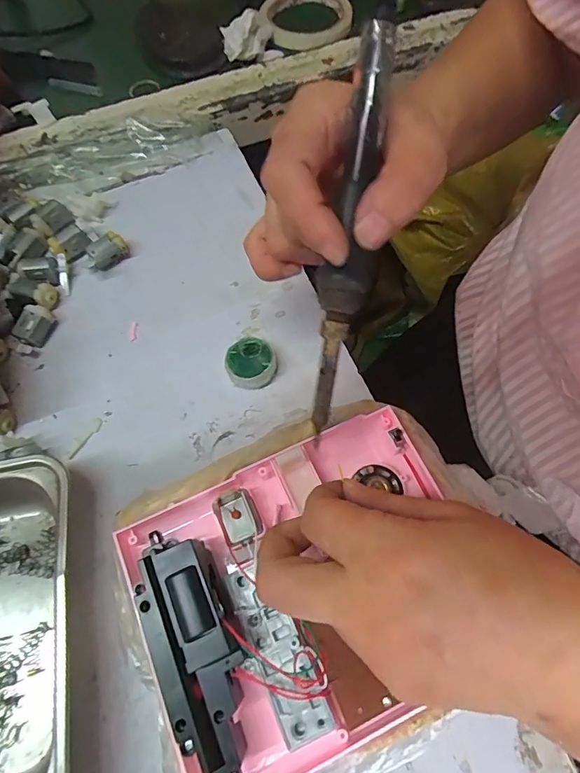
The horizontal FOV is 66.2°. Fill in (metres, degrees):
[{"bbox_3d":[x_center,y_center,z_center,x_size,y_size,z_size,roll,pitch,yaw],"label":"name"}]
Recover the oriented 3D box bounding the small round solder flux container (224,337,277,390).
[{"bbox_3d":[-0.027,-0.015,0.301,0.032,0.018,0.031,0,66,1],"label":"small round solder flux container"}]

